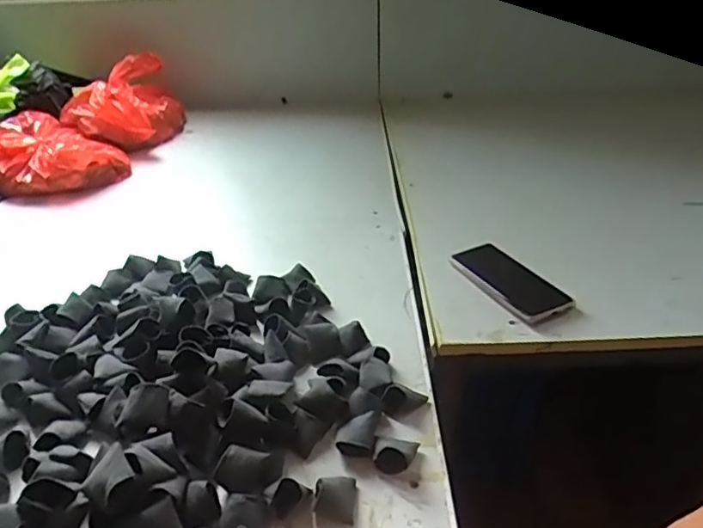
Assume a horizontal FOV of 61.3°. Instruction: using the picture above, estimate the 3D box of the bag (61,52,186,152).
[{"bbox_3d":[-0.448,-0.313,1.163,0.216,0.132,0.218,-14,36,-18],"label":"bag"}]

